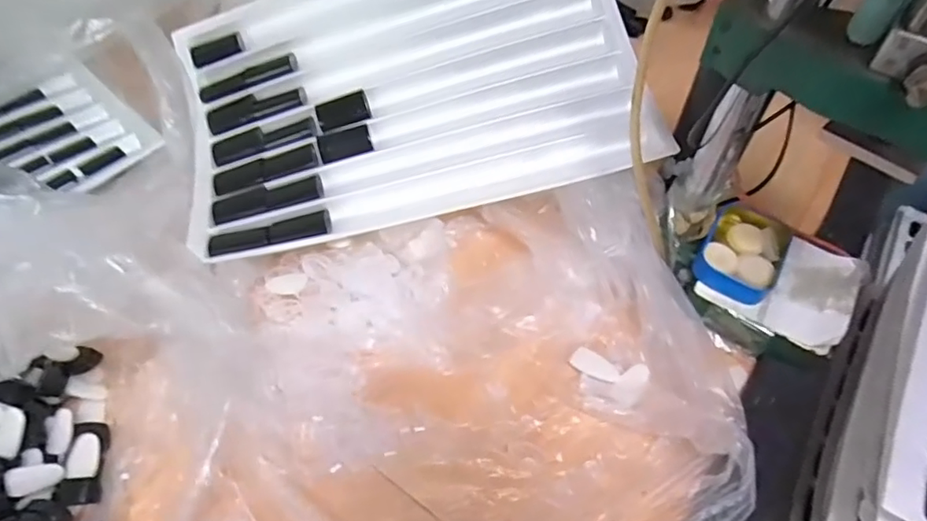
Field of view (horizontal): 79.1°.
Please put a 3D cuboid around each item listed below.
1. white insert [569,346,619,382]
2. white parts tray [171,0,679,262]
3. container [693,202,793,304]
[{"bbox_3d":[0.114,0.092,0.488,0.044,0.004,0.020,33,76,34],"label":"white insert"},{"bbox_3d":[-0.069,-0.213,0.626,0.486,0.056,0.377,-15,69,0],"label":"white parts tray"},{"bbox_3d":[0.259,-0.008,0.521,0.068,0.025,0.103,28,55,19],"label":"container"}]

